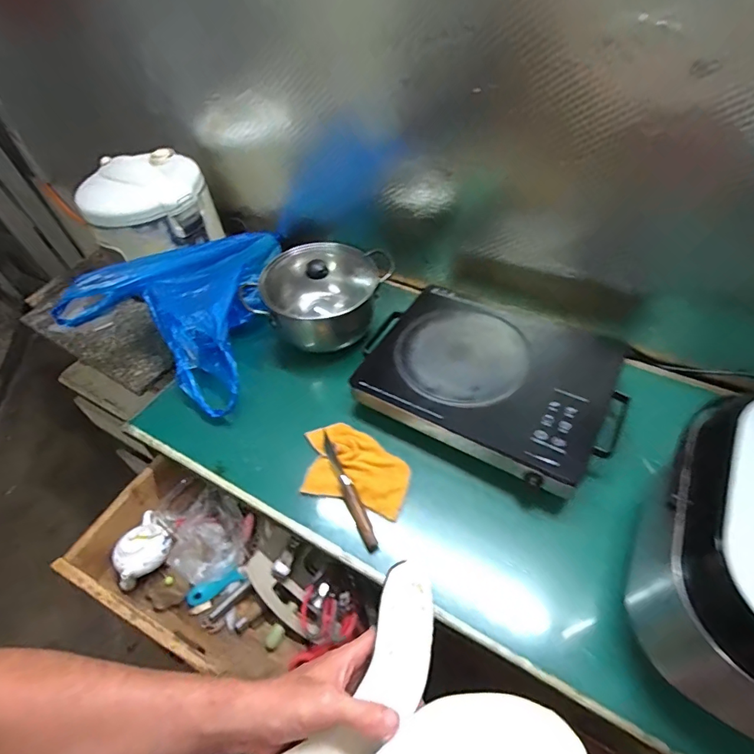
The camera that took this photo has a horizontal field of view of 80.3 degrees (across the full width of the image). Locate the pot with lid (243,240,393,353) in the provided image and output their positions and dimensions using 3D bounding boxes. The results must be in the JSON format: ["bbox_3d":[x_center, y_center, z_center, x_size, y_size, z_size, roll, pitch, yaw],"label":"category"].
[{"bbox_3d":[-0.108,-0.157,0.870,0.250,0.129,0.176,-8,51,-4],"label":"pot with lid"}]

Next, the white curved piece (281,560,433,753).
[{"bbox_3d":[-0.010,0.279,0.394,0.075,0.035,0.216,32,66,25],"label":"white curved piece"}]

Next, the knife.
[{"bbox_3d":[-0.044,0.169,0.674,0.021,0.017,0.195,-21,53,-14],"label":"knife"}]

